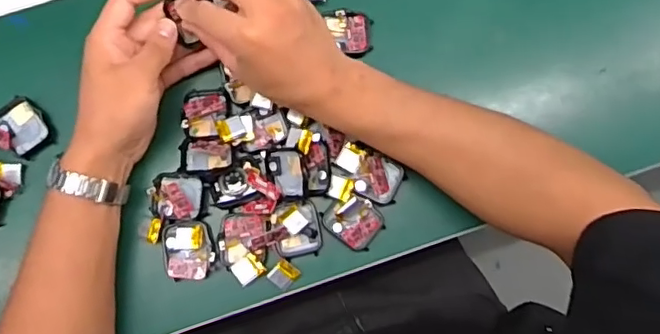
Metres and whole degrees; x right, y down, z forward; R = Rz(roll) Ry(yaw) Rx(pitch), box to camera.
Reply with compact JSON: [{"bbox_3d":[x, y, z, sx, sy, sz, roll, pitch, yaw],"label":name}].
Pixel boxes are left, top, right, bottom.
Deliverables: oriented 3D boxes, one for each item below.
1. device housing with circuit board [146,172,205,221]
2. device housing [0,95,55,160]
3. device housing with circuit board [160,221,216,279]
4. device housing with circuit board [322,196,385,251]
[{"bbox_3d":[-0.124,0.024,0.459,0.044,0.012,0.038,4,83,-2],"label":"device housing with circuit board"},{"bbox_3d":[-0.250,-0.034,0.464,0.033,0.012,0.046,-36,86,-6],"label":"device housing"},{"bbox_3d":[-0.114,0.067,0.456,0.039,0.010,0.046,-9,83,-3],"label":"device housing with circuit board"},{"bbox_3d":[0.020,0.044,0.462,0.045,0.018,0.038,40,83,3],"label":"device housing with circuit board"}]

